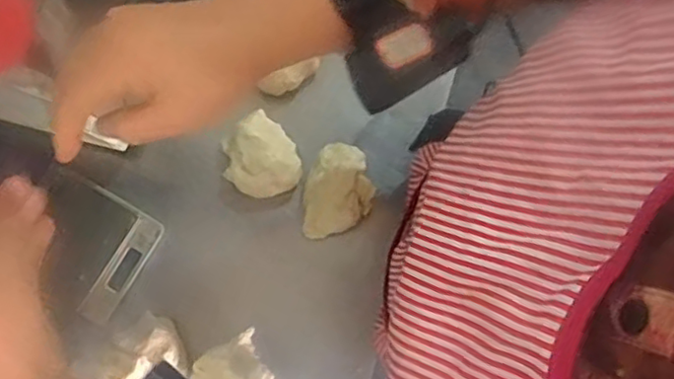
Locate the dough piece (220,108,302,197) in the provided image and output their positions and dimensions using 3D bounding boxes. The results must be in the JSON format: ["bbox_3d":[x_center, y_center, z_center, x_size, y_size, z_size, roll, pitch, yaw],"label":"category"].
[{"bbox_3d":[-0.071,-0.027,0.593,0.065,0.046,0.077,-35,81,-6],"label":"dough piece"}]

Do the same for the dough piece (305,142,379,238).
[{"bbox_3d":[0.001,0.002,0.586,0.062,0.049,0.081,0,80,0],"label":"dough piece"}]

